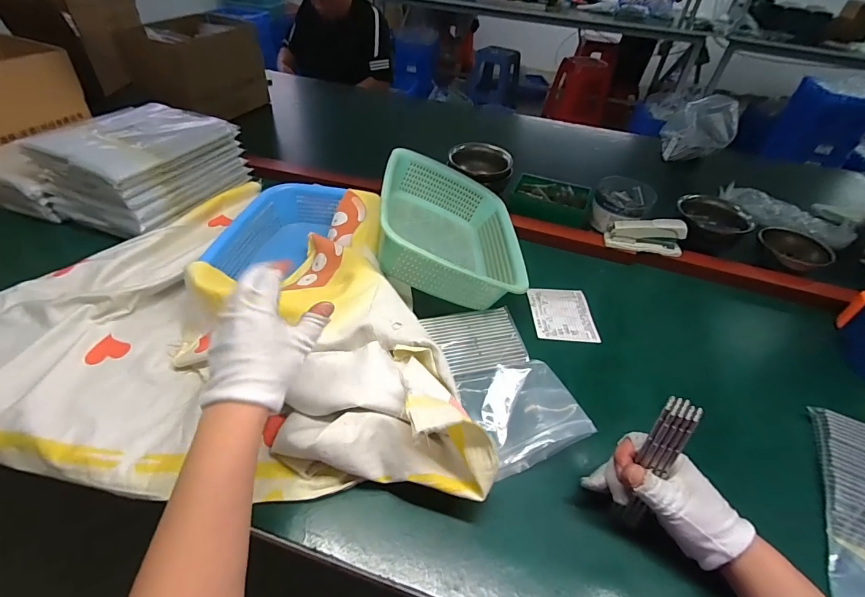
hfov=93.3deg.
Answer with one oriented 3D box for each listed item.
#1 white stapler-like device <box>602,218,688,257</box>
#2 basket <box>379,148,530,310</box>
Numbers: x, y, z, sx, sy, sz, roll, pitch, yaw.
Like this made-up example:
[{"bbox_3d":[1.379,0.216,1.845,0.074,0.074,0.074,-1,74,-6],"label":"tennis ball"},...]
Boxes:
[{"bbox_3d":[0.371,-0.111,0.707,0.125,0.055,0.034,8,43,1],"label":"white stapler-like device"},{"bbox_3d":[0.016,-0.114,0.650,0.230,0.087,0.308,21,36,-20],"label":"basket"}]

